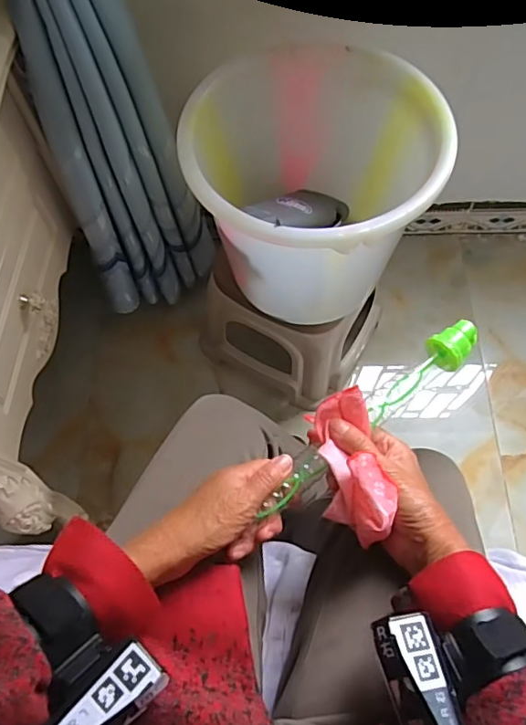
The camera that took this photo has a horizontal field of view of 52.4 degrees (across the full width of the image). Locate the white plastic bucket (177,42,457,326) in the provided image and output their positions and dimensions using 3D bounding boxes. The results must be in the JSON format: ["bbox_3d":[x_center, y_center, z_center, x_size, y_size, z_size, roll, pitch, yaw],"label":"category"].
[{"bbox_3d":[0.065,-0.216,0.741,0.300,0.272,0.282,0,67,1],"label":"white plastic bucket"}]

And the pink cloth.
[{"bbox_3d":[0.065,0.074,0.391,0.048,0.033,0.105,-8,66,-2],"label":"pink cloth"}]

